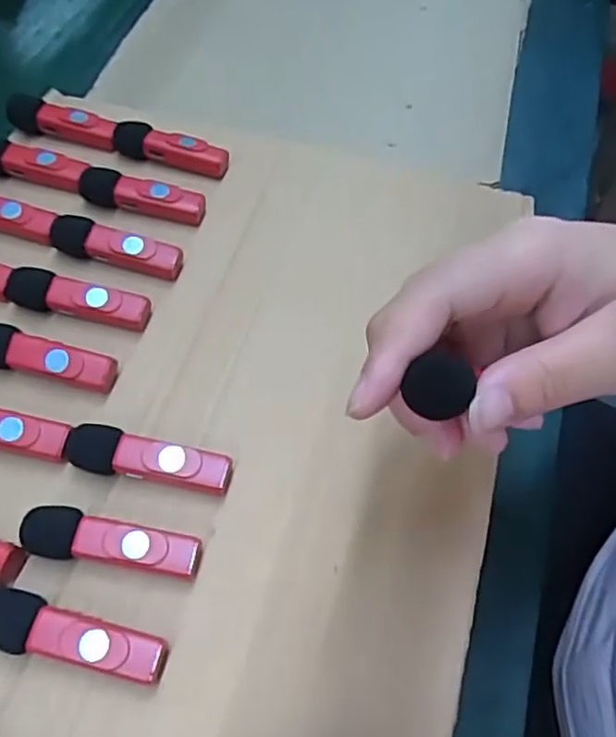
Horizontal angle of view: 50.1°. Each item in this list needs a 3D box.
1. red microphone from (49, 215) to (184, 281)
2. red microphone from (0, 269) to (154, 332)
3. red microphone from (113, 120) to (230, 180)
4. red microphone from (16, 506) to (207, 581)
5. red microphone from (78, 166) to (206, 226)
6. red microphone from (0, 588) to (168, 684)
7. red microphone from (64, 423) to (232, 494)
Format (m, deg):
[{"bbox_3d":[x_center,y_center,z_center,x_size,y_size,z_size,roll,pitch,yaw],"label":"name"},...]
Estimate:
[{"bbox_3d":[-0.096,-0.058,0.326,0.066,0.019,0.017,12,58,11],"label":"red microphone"},{"bbox_3d":[-0.108,-0.032,0.309,0.067,0.018,0.018,11,58,11],"label":"red microphone"},{"bbox_3d":[-0.077,-0.120,0.367,0.066,0.020,0.014,14,58,12],"label":"red microphone"},{"bbox_3d":[-0.074,0.065,0.248,0.067,0.016,0.018,5,57,7],"label":"red microphone"},{"bbox_3d":[-0.088,-0.090,0.346,0.067,0.017,0.015,10,58,10],"label":"red microphone"},{"bbox_3d":[-0.082,0.094,0.231,0.067,0.015,0.019,9,57,9],"label":"red microphone"},{"bbox_3d":[-0.065,0.037,0.266,0.066,0.016,0.018,7,57,8],"label":"red microphone"}]

